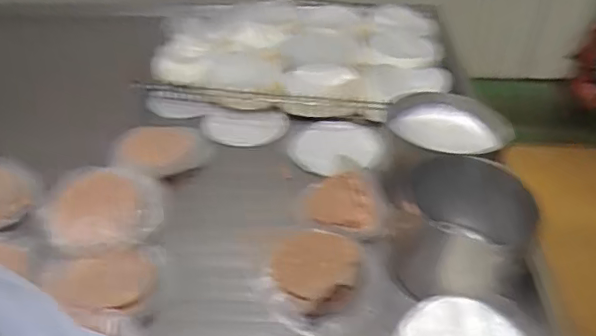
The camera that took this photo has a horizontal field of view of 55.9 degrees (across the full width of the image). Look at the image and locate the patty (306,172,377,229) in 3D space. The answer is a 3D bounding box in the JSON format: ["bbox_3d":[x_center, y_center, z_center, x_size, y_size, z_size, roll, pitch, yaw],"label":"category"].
[{"bbox_3d":[0.052,0.038,0.687,0.079,0.027,0.083,1,36,3],"label":"patty"}]

